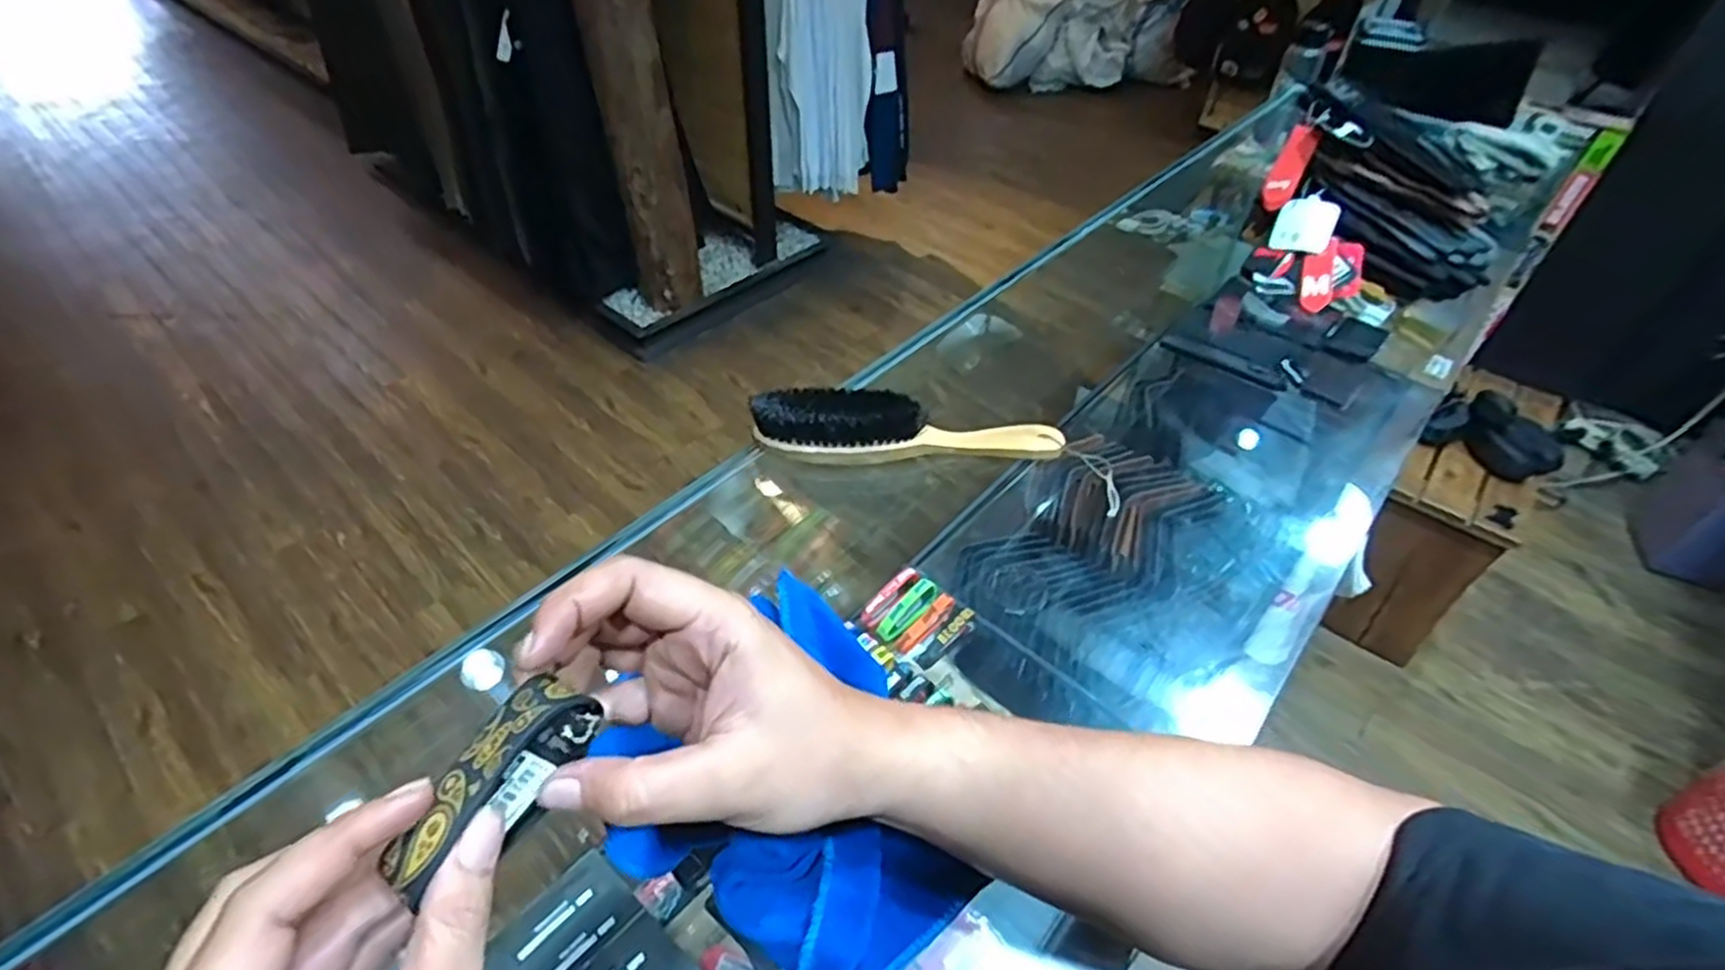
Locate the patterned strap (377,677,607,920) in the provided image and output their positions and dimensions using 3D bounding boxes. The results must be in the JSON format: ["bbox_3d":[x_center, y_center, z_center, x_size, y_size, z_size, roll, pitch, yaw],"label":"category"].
[{"bbox_3d":[-0.130,0.106,0.272,0.022,0.036,0.080,29,58,24],"label":"patterned strap"}]

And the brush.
[{"bbox_3d":[0.037,-0.045,0.588,0.242,0.042,0.044,0,45,-2],"label":"brush"}]

